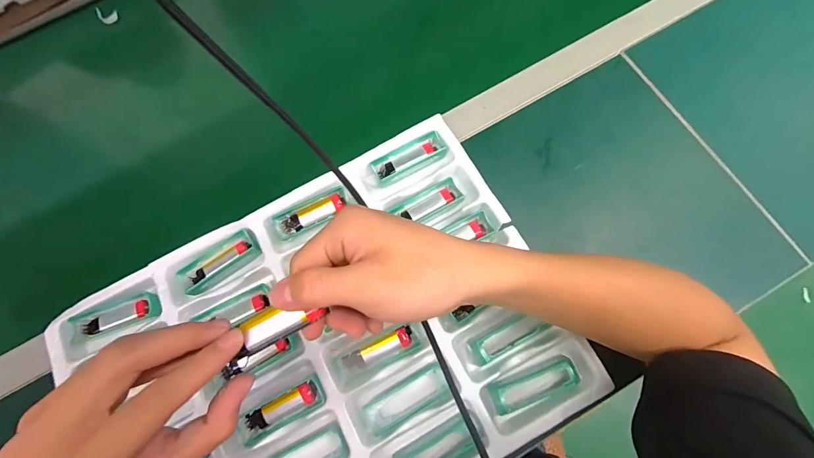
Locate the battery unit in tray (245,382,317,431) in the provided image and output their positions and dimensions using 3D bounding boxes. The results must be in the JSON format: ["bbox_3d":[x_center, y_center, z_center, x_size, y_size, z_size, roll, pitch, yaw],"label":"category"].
[{"bbox_3d":[-0.115,0.165,0.349,0.066,0.016,0.018,-27,76,-5],"label":"battery unit in tray"}]

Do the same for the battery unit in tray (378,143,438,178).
[{"bbox_3d":[0.000,-0.075,0.407,0.068,0.008,0.013,-25,76,-5],"label":"battery unit in tray"}]

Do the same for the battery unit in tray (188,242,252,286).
[{"bbox_3d":[-0.192,0.034,0.387,0.066,0.009,0.013,-38,78,-8],"label":"battery unit in tray"}]

